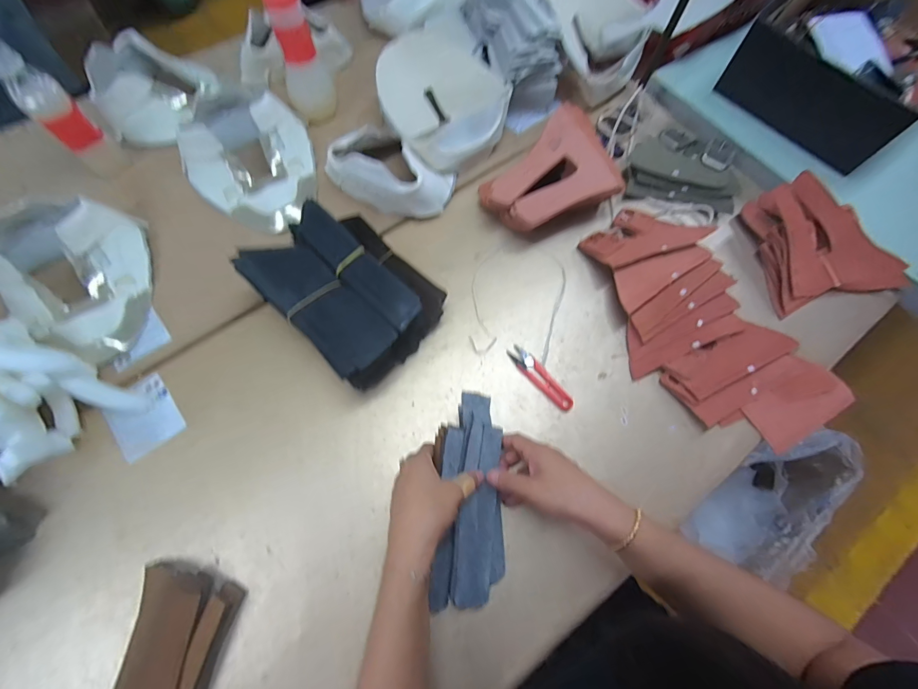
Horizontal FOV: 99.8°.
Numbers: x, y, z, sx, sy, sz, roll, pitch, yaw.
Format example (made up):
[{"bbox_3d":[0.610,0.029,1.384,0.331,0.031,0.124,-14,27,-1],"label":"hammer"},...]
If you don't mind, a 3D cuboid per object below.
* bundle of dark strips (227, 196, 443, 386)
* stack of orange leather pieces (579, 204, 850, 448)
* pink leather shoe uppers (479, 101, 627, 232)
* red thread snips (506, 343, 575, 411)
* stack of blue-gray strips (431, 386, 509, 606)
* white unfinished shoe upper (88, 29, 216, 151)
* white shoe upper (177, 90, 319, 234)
[{"bbox_3d":[-0.136,-0.066,0.488,0.210,0.102,0.163,42,73,13],"label":"bundle of dark strips"},{"bbox_3d":[0.314,-0.035,0.503,0.215,0.044,0.362,-27,71,-11],"label":"stack of orange leather pieces"},{"bbox_3d":[0.125,-0.252,0.568,0.191,0.070,0.163,-20,71,-9],"label":"pink leather shoe uppers"},{"bbox_3d":[0.104,0.042,0.493,0.025,0.010,0.103,-37,74,-14],"label":"red thread snips"},{"bbox_3d":[0.015,0.157,0.420,0.072,0.054,0.217,2,70,1],"label":"stack of blue-gray strips"},{"bbox_3d":[-0.482,-0.400,0.609,0.137,0.074,0.170,9,69,2],"label":"white unfinished shoe upper"},{"bbox_3d":[-0.304,-0.269,0.564,0.184,0.062,0.206,-27,72,-11],"label":"white shoe upper"}]

